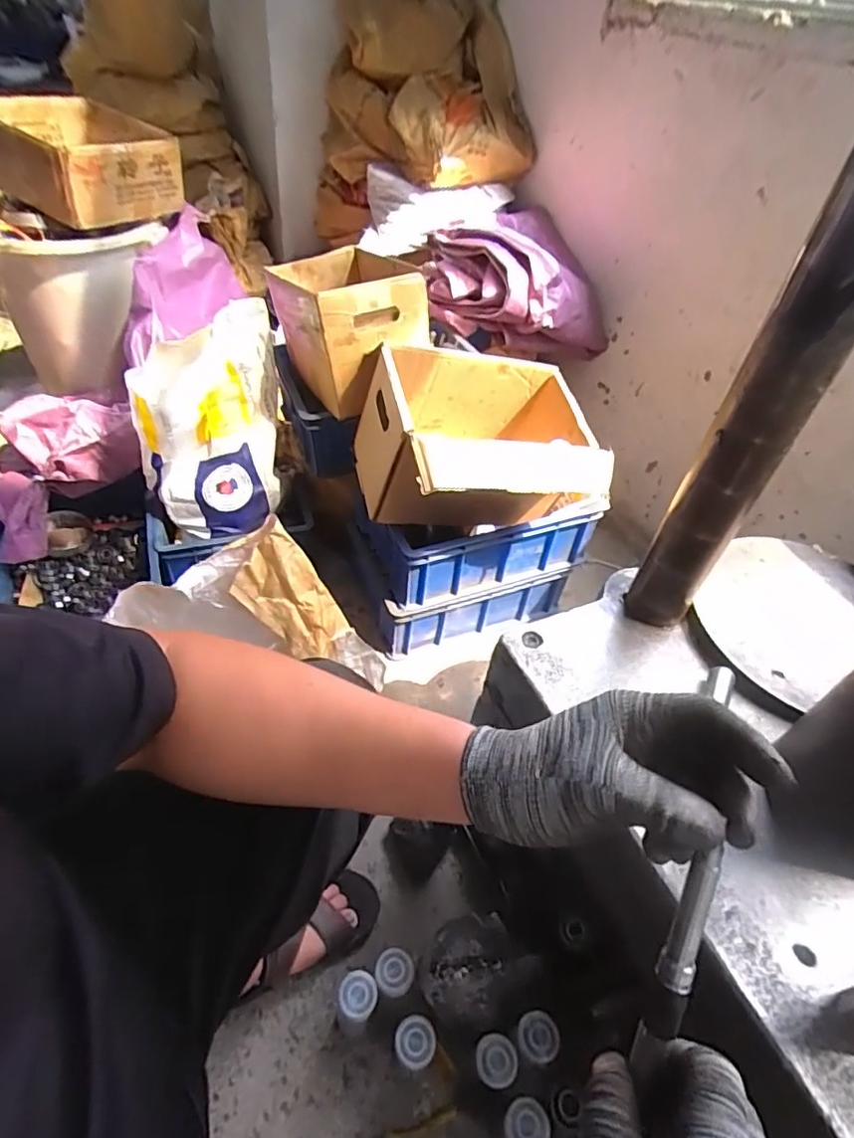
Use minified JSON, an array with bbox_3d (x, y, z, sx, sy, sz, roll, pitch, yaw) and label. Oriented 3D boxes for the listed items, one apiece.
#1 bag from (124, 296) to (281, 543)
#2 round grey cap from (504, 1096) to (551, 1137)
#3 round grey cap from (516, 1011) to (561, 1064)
[{"bbox_3d":[-0.361,-0.240,1.022,0.262,0.335,0.137,-32,57,-32],"label":"bag"},{"bbox_3d":[0.102,0.569,0.584,0.044,0.016,0.045,4,46,-3],"label":"round grey cap"},{"bbox_3d":[0.123,0.516,0.634,0.041,0.018,0.043,4,46,-4],"label":"round grey cap"}]

